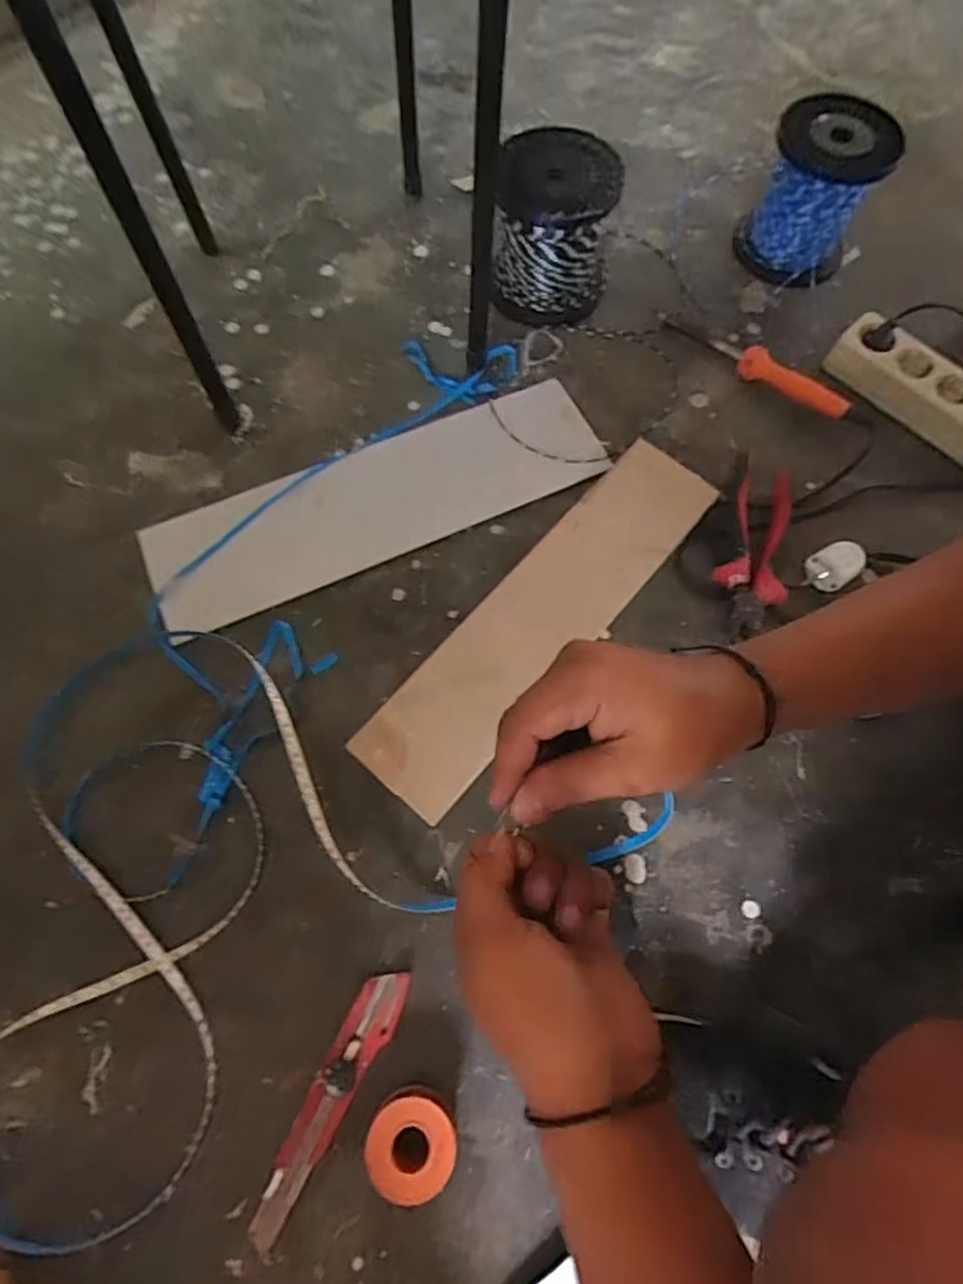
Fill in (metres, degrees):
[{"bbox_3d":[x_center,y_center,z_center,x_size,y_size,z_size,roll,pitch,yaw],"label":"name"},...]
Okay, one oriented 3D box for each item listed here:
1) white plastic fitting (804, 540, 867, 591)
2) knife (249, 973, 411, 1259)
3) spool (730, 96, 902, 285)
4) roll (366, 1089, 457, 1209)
[{"bbox_3d":[0.315,-0.070,0.584,0.051,0.018,0.035,-34,73,-12],"label":"white plastic fitting"},{"bbox_3d":[-0.102,0.311,0.441,0.032,0.019,0.176,25,71,9],"label":"knife"},{"bbox_3d":[0.346,-0.464,0.688,0.113,0.138,0.107,0,69,0],"label":"spool"},{"bbox_3d":[-0.045,0.328,0.429,0.056,0.030,0.057,0,69,0],"label":"roll"}]

